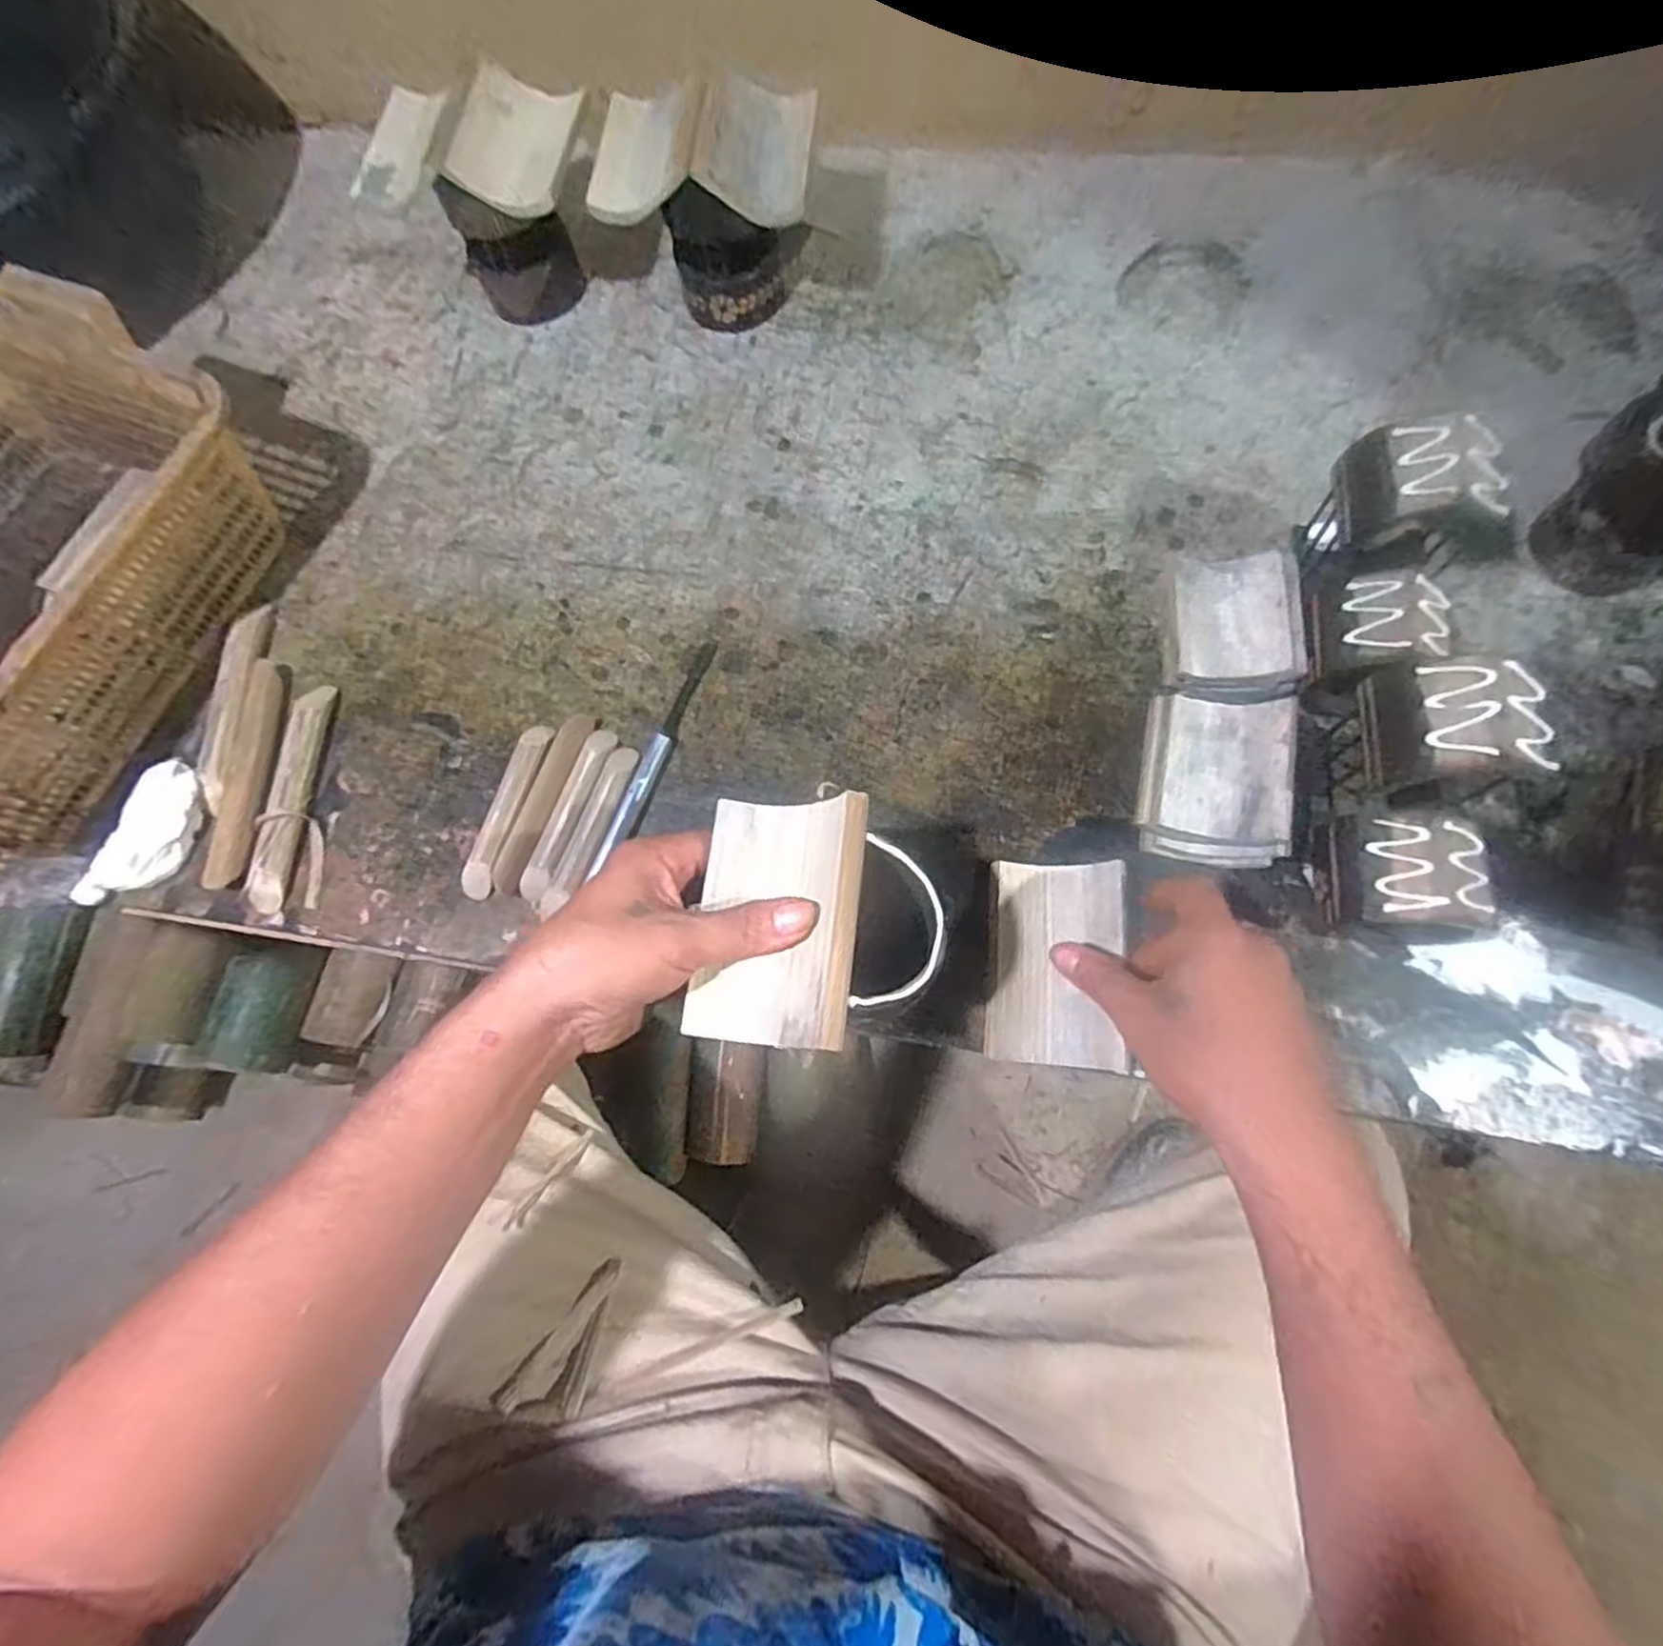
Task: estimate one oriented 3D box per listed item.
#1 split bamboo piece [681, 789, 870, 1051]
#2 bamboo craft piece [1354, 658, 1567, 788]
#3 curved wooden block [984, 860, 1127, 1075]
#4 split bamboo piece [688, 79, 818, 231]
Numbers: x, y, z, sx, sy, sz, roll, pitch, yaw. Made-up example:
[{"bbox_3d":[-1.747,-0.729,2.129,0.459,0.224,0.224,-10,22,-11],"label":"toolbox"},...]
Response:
[{"bbox_3d":[-0.022,0.043,0.347,0.076,0.022,0.111,-3,70,26],"label":"split bamboo piece"},{"bbox_3d":[0.304,-0.047,0.372,0.069,0.041,0.066,2,70,4],"label":"bamboo craft piece"},{"bbox_3d":[0.126,0.078,0.431,0.070,0.026,0.113,5,72,4],"label":"curved wooden block"},{"bbox_3d":[-0.049,-0.456,0.511,0.069,0.040,0.113,7,70,6],"label":"split bamboo piece"}]

